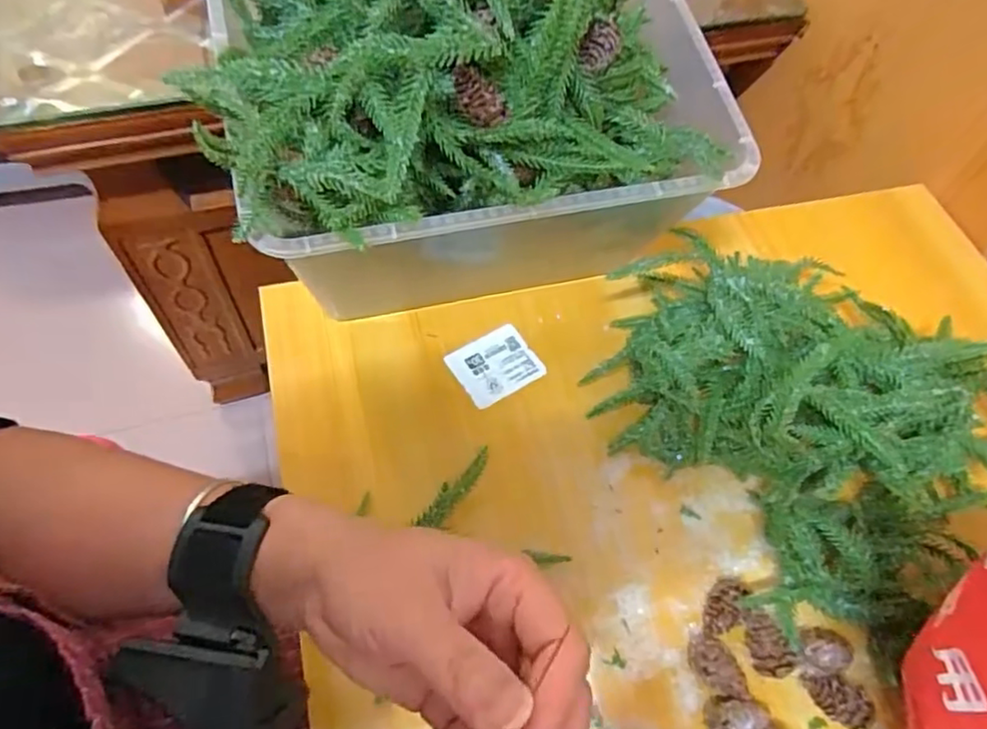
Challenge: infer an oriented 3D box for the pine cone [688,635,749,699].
[{"bbox_3d":[0.122,0.167,0.344,0.023,0.017,0.034,-27,66,-20],"label":"pine cone"}]

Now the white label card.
[{"bbox_3d":[0.002,0.001,0.444,0.058,0.004,0.048,-28,69,-20],"label":"white label card"}]

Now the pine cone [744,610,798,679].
[{"bbox_3d":[0.153,0.156,0.352,0.019,0.019,0.035,-17,63,-15],"label":"pine cone"}]

